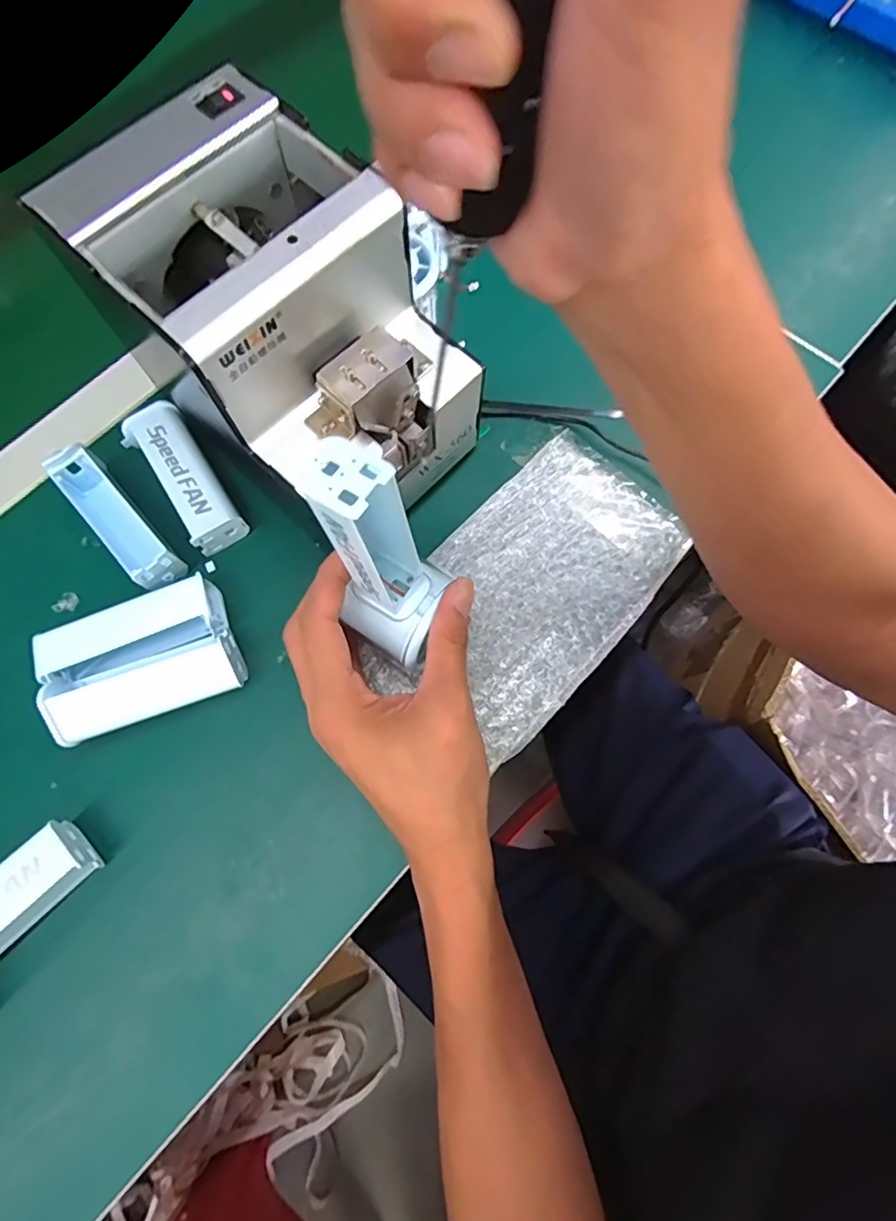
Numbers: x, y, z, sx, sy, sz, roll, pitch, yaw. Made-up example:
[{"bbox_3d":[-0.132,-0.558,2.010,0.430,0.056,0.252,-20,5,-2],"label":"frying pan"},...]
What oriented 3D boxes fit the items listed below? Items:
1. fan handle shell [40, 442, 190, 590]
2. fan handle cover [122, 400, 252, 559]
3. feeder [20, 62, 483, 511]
[{"bbox_3d":[-0.207,-0.057,0.342,0.026,0.031,0.102,-41,77,-10],"label":"fan handle shell"},{"bbox_3d":[-0.170,-0.086,0.353,0.037,0.020,0.104,-32,76,-8],"label":"fan handle cover"},{"bbox_3d":[-0.079,-0.145,0.294,0.128,0.133,0.169,-42,77,-10],"label":"feeder"}]

